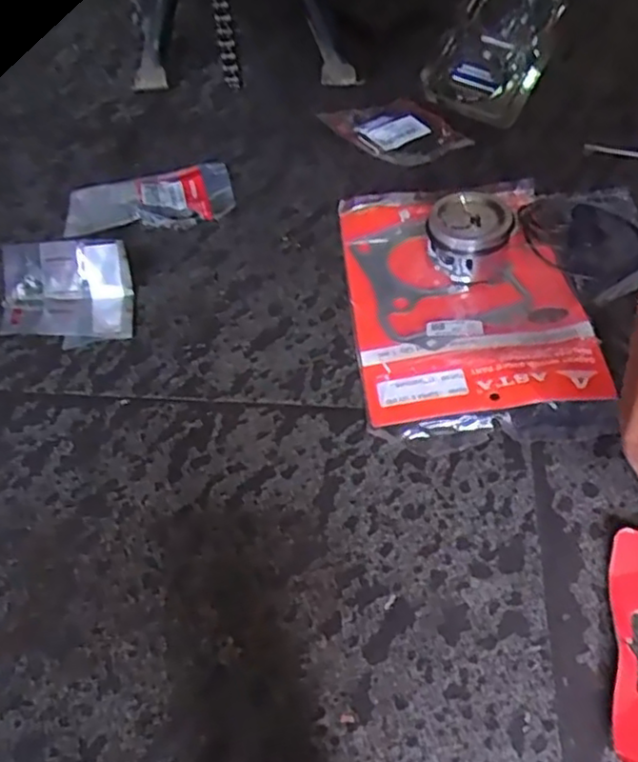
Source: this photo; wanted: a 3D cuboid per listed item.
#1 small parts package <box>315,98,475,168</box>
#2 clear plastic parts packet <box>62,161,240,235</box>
[{"bbox_3d":[0.064,-0.208,0.564,0.084,0.017,0.105,-28,53,-17],"label":"small parts package"},{"bbox_3d":[-0.131,-0.141,0.524,0.126,0.017,0.077,-12,50,-4],"label":"clear plastic parts packet"}]

